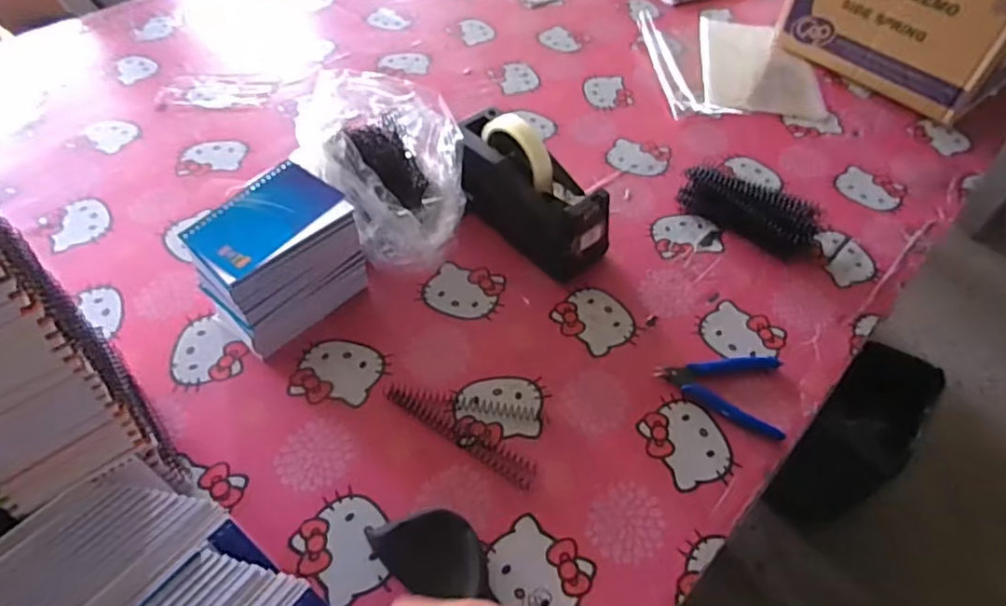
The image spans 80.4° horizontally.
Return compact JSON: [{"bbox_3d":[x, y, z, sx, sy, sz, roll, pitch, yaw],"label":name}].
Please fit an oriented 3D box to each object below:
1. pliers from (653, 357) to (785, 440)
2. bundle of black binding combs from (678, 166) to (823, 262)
[{"bbox_3d":[0.211,0.075,0.573,0.115,0.008,0.086,15,54,10],"label":"pliers"},{"bbox_3d":[0.289,-0.107,0.707,0.163,0.044,0.058,23,56,15],"label":"bundle of black binding combs"}]

